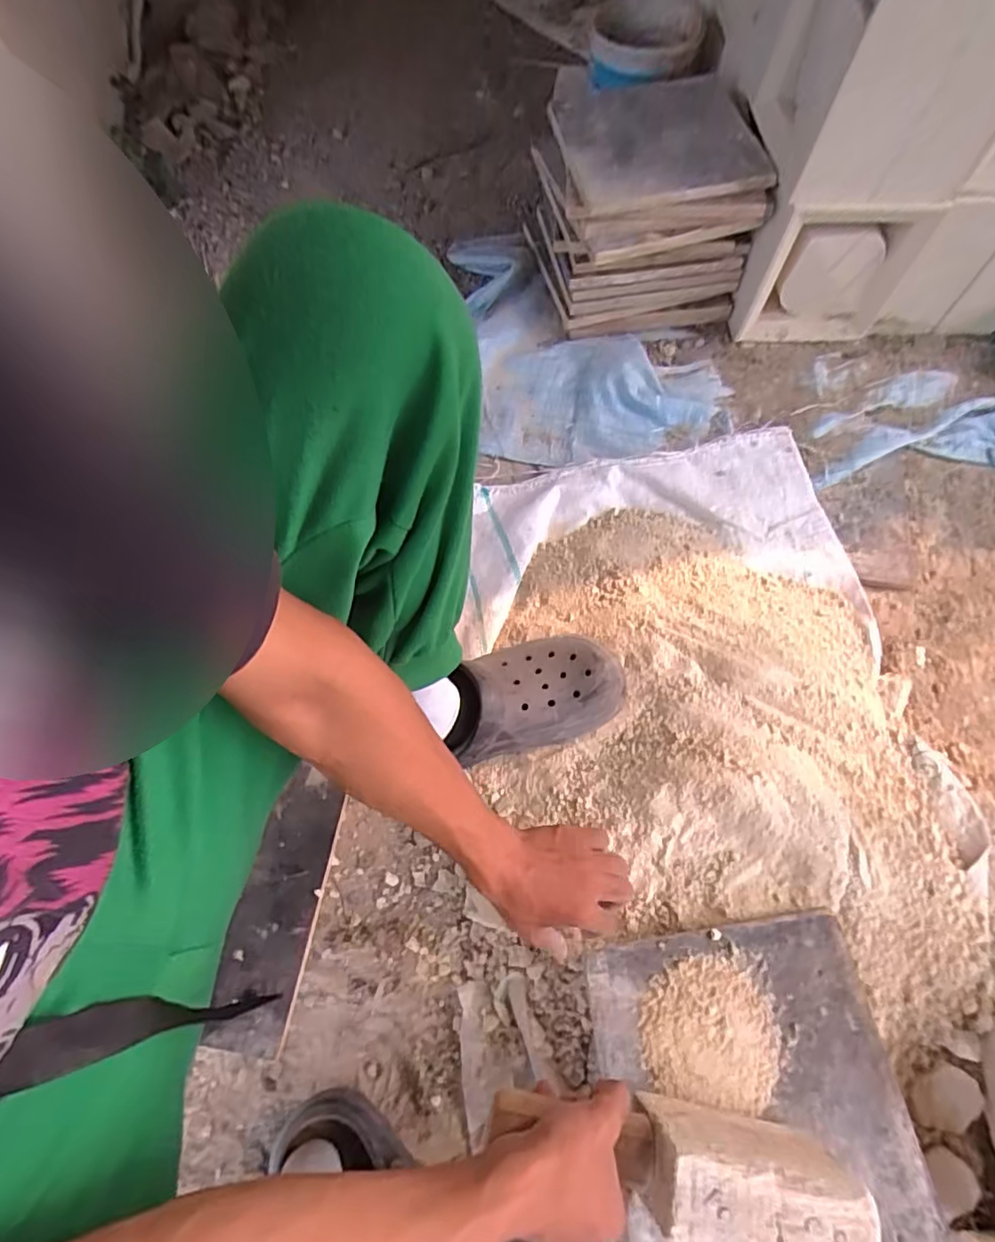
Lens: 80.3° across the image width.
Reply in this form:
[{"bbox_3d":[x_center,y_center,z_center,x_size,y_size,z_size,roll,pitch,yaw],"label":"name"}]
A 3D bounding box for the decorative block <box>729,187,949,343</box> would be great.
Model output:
[{"bbox_3d":[0.480,-0.508,0.865,0.222,0.195,0.052,-3,66,-2],"label":"decorative block"}]

